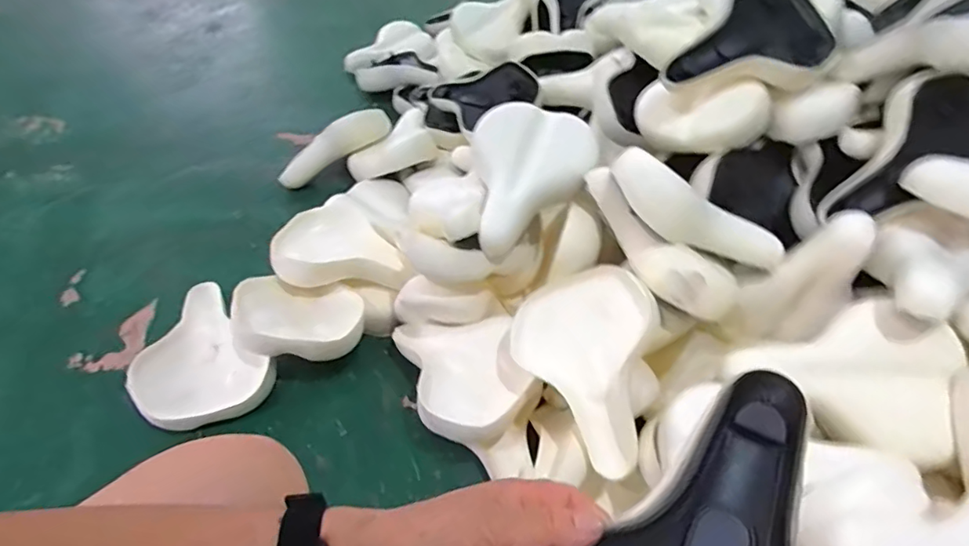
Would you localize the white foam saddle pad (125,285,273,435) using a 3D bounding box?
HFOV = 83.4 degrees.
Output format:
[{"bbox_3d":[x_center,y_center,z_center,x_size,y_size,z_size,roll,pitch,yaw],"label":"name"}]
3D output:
[{"bbox_3d":[-0.444,0.139,0.833,0.177,0.062,0.252,-32,59,-31],"label":"white foam saddle pad"}]

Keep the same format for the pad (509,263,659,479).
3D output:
[{"bbox_3d":[0.148,0.099,0.681,0.048,0.186,0.234,0,45,-54],"label":"pad"}]

